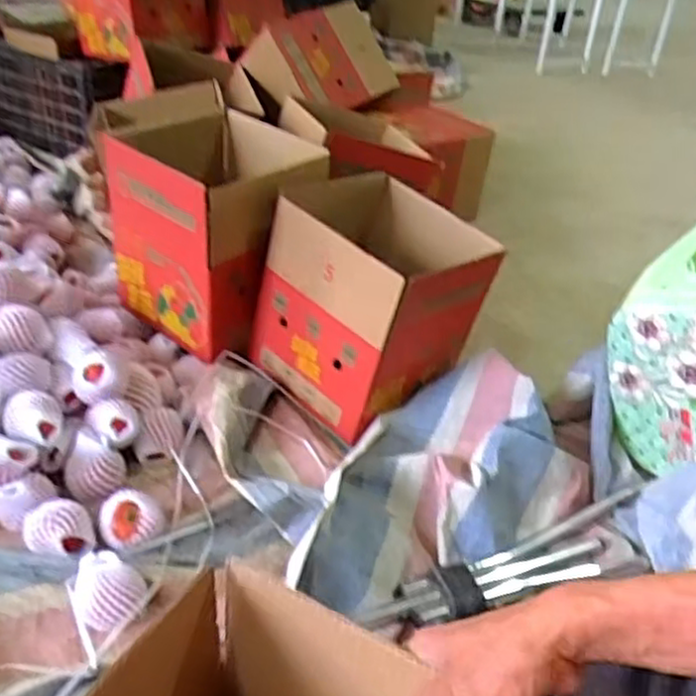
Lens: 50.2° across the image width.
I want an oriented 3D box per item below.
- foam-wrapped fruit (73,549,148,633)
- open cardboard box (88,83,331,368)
[{"bbox_3d":[-0.263,0.268,0.820,0.073,0.063,0.059,1,32,-7],"label":"foam-wrapped fruit"},{"bbox_3d":[-0.209,-0.191,1.216,0.286,0.286,0.271,25,37,29],"label":"open cardboard box"}]

